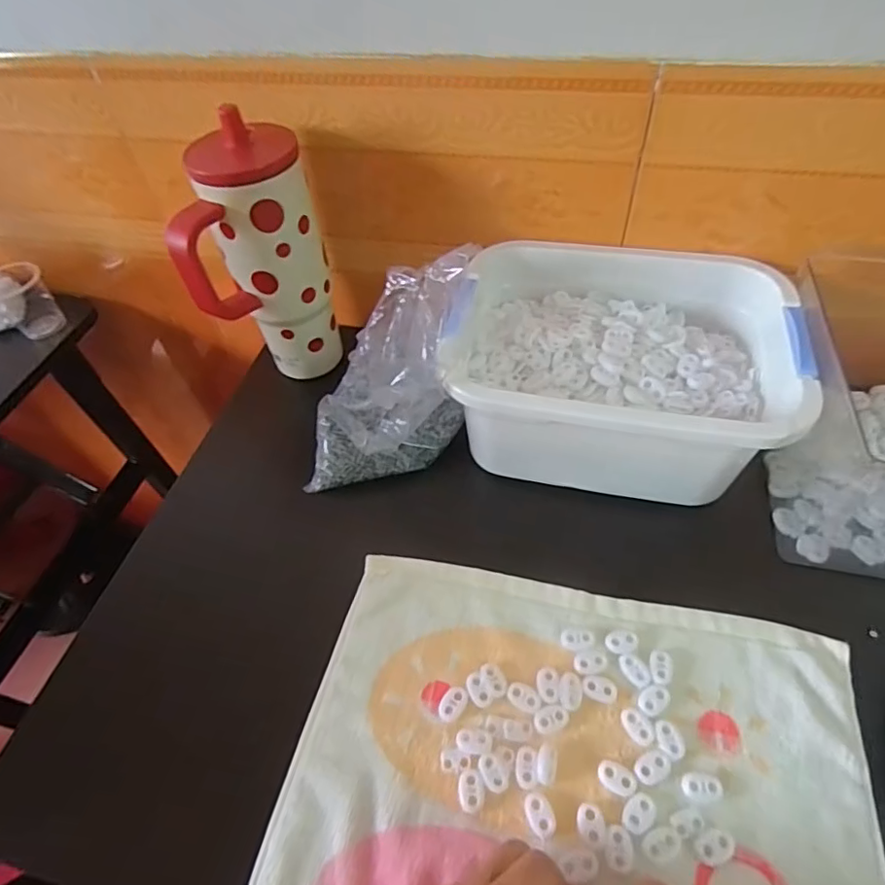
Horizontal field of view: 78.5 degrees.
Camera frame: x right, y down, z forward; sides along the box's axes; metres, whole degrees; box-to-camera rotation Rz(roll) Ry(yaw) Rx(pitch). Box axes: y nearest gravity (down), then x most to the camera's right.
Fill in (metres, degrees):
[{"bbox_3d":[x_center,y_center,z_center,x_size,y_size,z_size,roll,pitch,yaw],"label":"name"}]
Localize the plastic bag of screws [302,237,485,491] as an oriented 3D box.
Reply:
[{"bbox_3d":[-0.047,-0.050,0.440,0.146,0.141,0.106,-5,52,1],"label":"plastic bag of screws"}]

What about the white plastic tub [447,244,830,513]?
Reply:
[{"bbox_3d":[0.135,-0.056,0.444,0.245,0.115,0.184,10,54,12],"label":"white plastic tub"}]

